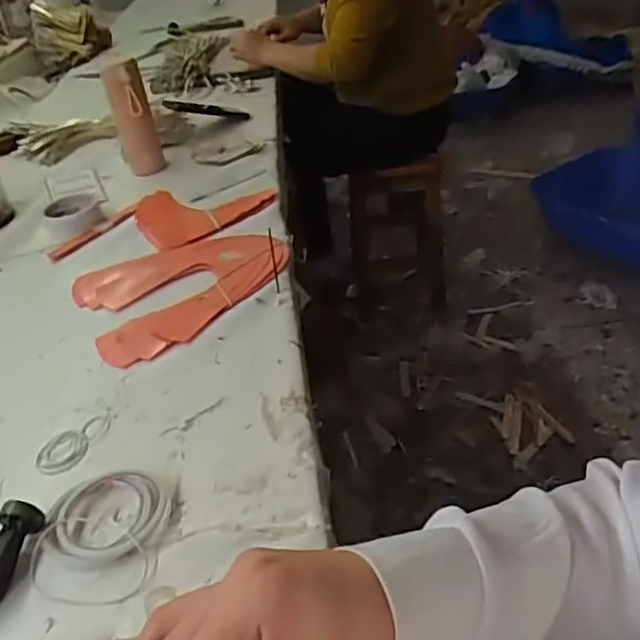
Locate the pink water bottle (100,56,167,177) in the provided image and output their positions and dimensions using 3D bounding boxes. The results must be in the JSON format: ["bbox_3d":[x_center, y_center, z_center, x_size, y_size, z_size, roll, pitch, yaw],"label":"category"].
[{"bbox_3d":[-0.325,-0.353,1.154,0.069,0.182,0.062,-18,37,-13],"label":"pink water bottle"}]

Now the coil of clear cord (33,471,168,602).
[{"bbox_3d":[-0.181,0.173,0.550,0.104,0.014,0.126,-5,36,4],"label":"coil of clear cord"}]

